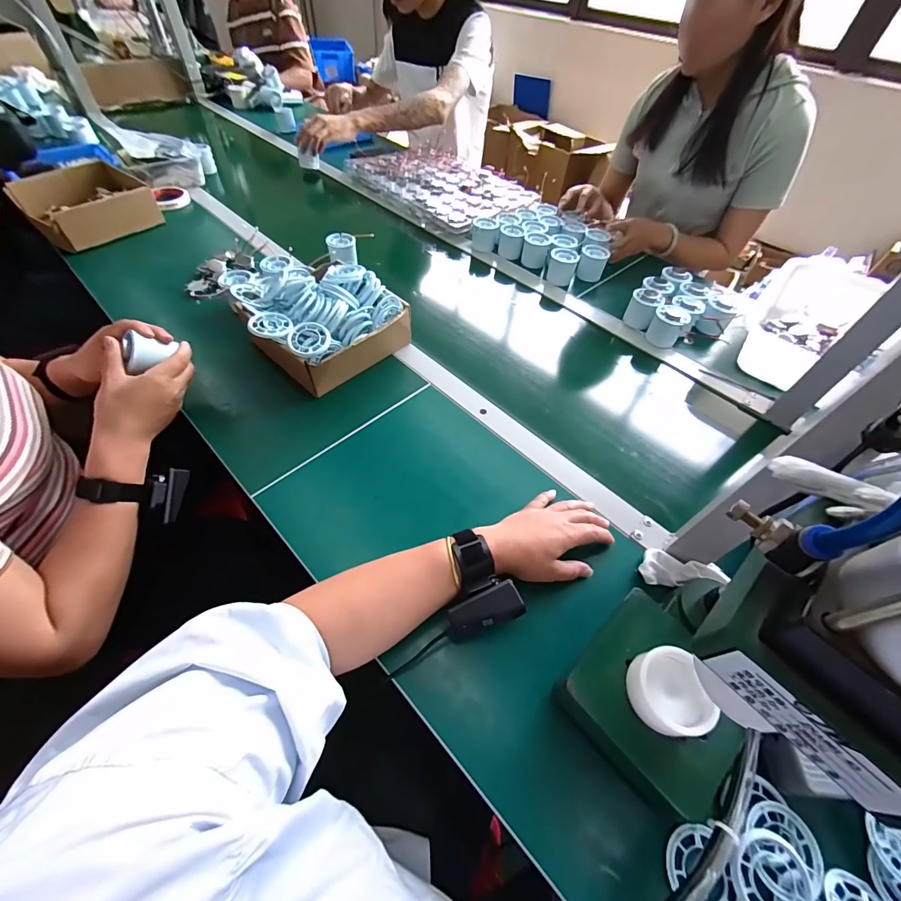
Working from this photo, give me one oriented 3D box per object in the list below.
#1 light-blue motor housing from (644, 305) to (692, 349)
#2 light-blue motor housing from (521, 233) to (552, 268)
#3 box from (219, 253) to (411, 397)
[{"bbox_3d":[0.376,-0.215,0.689,0.055,0.058,0.053,30,56,17],"label":"light-blue motor housing"},{"bbox_3d":[0.180,-0.428,0.843,0.056,0.056,0.047,13,53,6],"label":"light-blue motor housing"},{"bbox_3d":[-0.202,-0.199,0.604,0.205,0.095,0.200,36,59,21],"label":"box"}]

